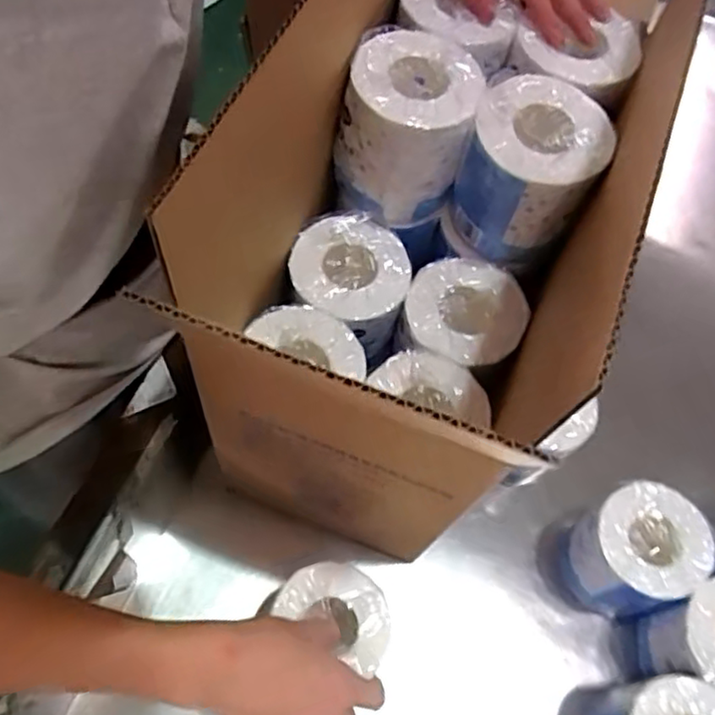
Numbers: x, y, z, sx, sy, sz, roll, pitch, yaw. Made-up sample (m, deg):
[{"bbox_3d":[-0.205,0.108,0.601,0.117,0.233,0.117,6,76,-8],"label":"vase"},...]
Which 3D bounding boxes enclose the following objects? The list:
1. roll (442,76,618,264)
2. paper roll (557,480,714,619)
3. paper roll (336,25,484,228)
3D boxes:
[{"bbox_3d":[0.129,-0.137,0.515,0.094,0.114,0.089,1,63,-3],"label":"roll"},{"bbox_3d":[0.246,0.179,0.614,0.103,0.106,0.096,1,63,-3],"label":"paper roll"},{"bbox_3d":[0.037,-0.175,0.524,0.094,0.113,0.091,1,63,-3],"label":"paper roll"}]

